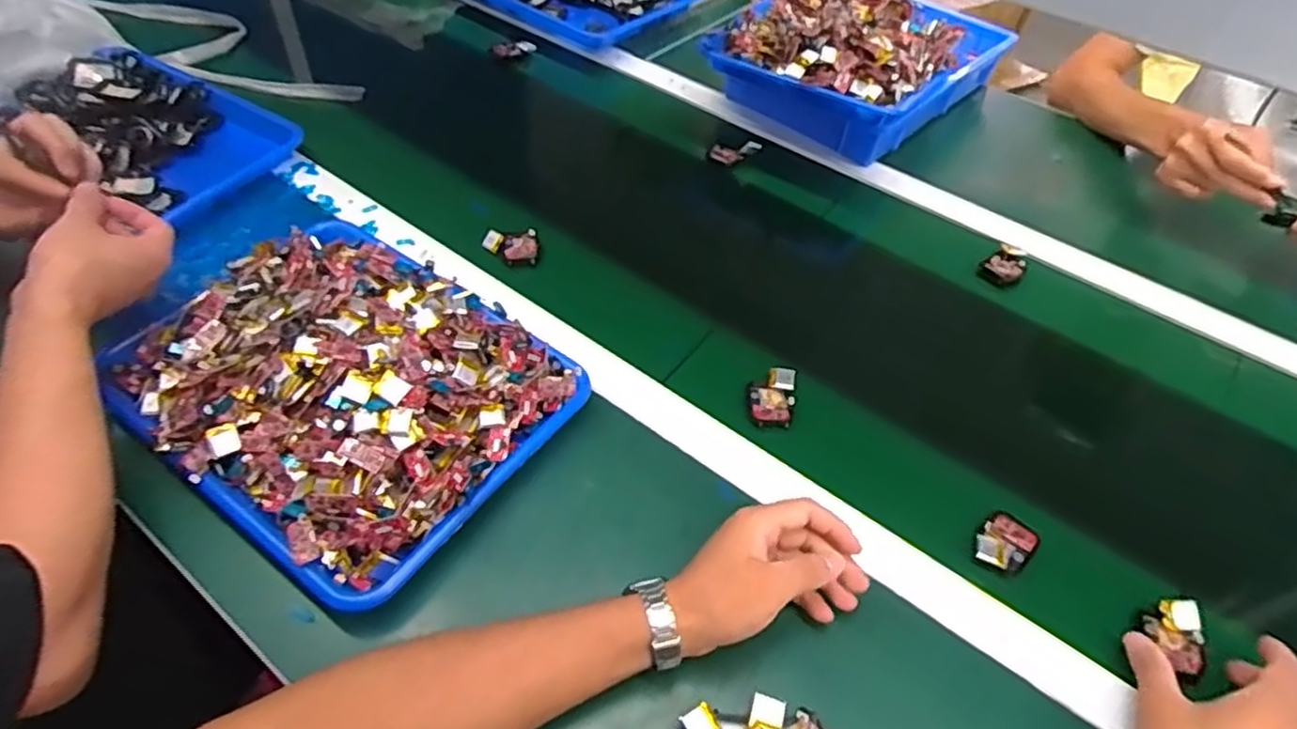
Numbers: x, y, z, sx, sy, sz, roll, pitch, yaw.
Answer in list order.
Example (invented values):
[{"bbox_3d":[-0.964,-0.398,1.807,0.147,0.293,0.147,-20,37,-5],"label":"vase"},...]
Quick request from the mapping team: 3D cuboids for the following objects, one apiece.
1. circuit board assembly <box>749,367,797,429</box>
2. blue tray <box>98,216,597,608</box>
[{"bbox_3d":[0.106,0.028,0.610,0.038,0.013,0.055,6,49,1],"label":"circuit board assembly"},{"bbox_3d":[-0.238,0.004,0.558,0.312,0.063,0.252,32,55,21],"label":"blue tray"}]

